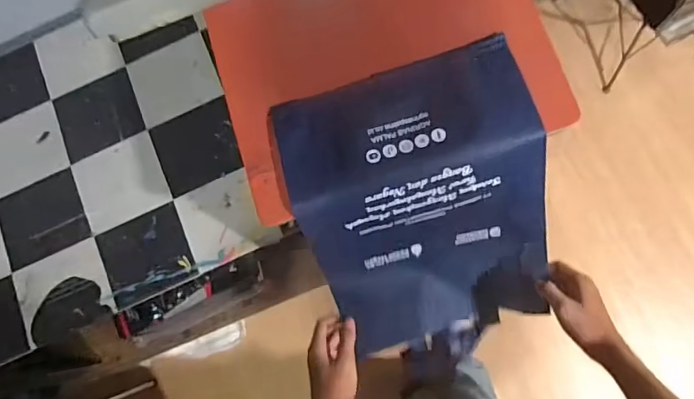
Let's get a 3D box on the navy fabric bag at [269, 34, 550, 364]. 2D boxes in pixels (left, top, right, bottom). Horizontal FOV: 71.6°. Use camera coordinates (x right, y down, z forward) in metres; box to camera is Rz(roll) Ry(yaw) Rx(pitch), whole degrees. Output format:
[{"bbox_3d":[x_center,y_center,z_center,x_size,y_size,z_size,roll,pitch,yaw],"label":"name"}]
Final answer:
[{"bbox_3d":[0.099,0.020,0.625,0.293,0.183,0.340,-17,85,1],"label":"navy fabric bag"}]

